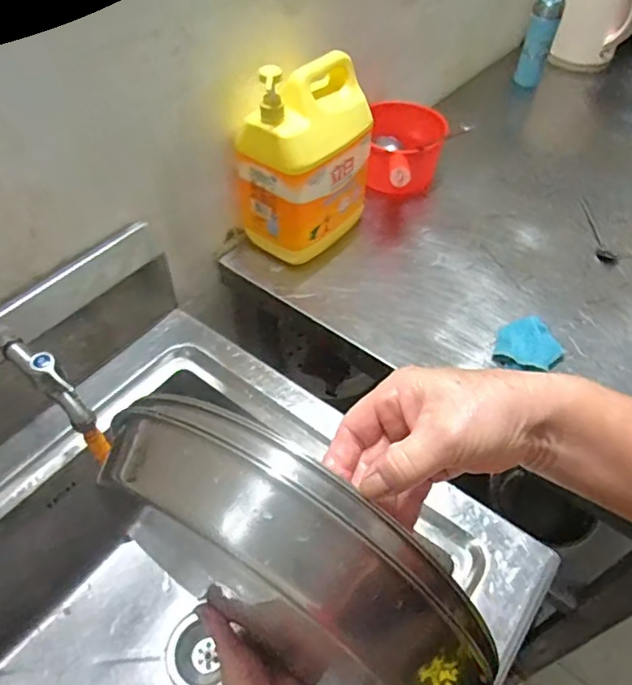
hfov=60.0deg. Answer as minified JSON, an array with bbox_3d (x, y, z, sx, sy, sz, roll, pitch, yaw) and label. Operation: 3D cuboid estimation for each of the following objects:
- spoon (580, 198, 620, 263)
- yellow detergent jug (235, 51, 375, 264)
[{"bbox_3d":[0.493,-0.195,0.953,0.035,0.016,0.164,4,49,3],"label":"spoon"},{"bbox_3d":[-0.012,-0.278,0.851,0.132,0.272,0.193,31,56,24],"label":"yellow detergent jug"}]

